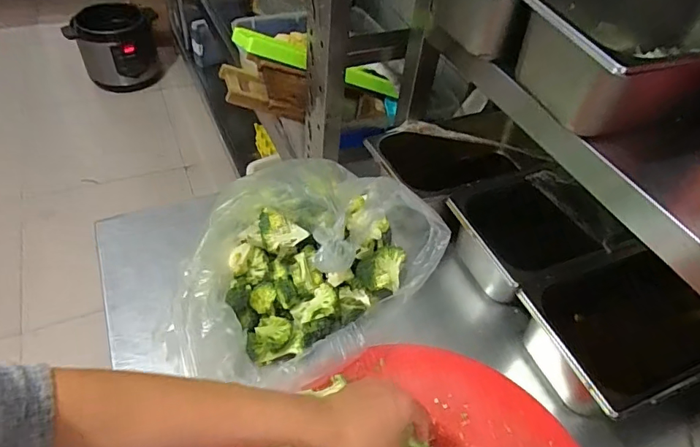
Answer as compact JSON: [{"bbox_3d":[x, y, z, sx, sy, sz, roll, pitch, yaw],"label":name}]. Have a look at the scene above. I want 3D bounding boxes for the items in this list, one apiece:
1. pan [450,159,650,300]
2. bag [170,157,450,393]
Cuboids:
[{"bbox_3d":[0.259,0.023,0.697,0.185,0.108,0.177,-15,51,-18],"label":"pan"},{"bbox_3d":[-0.070,0.054,0.615,0.259,0.139,0.332,38,55,25],"label":"bag"}]

